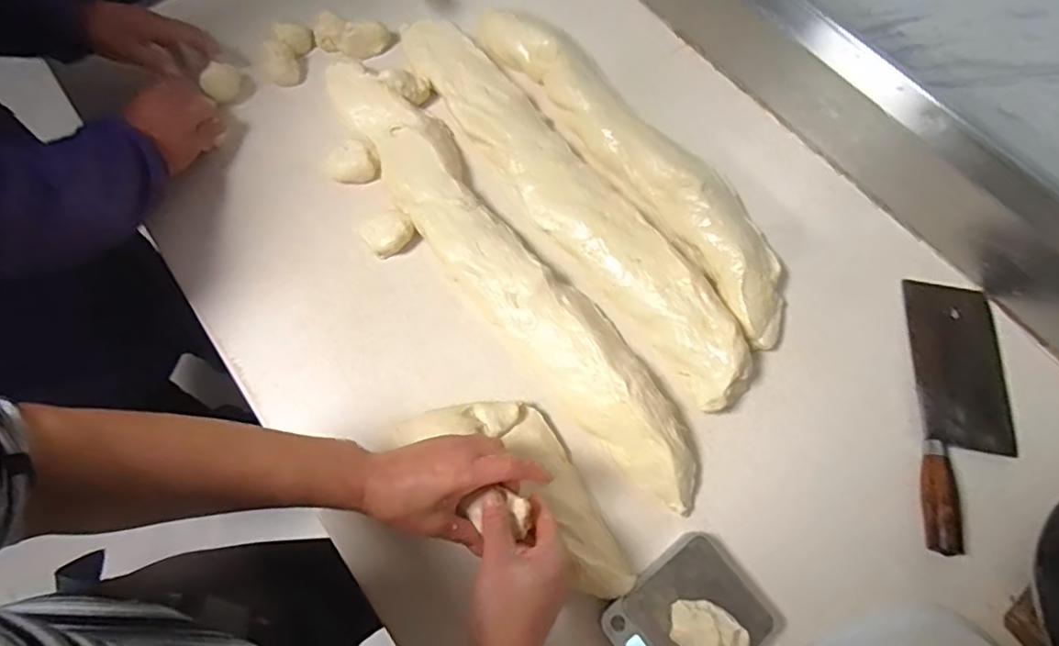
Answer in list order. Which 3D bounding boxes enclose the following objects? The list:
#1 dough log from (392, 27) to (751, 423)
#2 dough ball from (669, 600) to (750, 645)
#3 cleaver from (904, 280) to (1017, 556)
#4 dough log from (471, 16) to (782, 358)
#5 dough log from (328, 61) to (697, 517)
[{"bbox_3d":[0.035,-0.163,0.674,0.109,0.049,0.626,-36,72,-12],"label":"dough log"},{"bbox_3d":[0.153,0.266,0.485,0.061,0.048,0.044,14,69,6],"label":"dough ball"},{"bbox_3d":[0.461,0.089,0.590,0.101,0.030,0.292,10,71,4],"label":"cleaver"},{"bbox_3d":[0.130,-0.220,0.695,0.112,0.051,0.567,-33,72,-12],"label":"dough log"},{"bbox_3d":[-0.039,-0.079,0.645,0.115,0.054,0.674,-34,74,-10],"label":"dough log"}]

